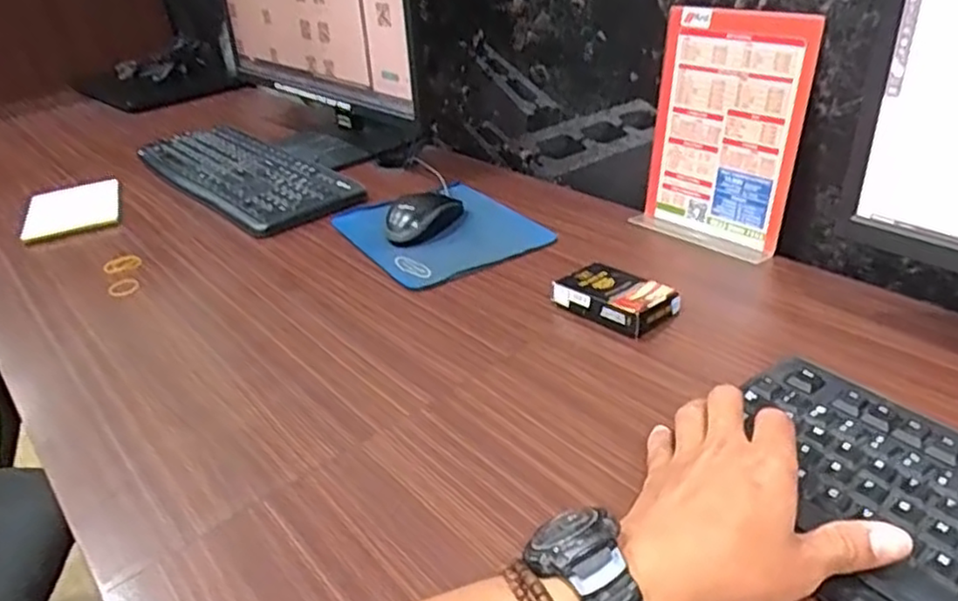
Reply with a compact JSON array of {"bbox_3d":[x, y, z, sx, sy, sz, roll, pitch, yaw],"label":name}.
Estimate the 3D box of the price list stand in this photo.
[{"bbox_3d":[0.229,-0.157,0.663,0.051,0.207,0.152,-28,37,-30],"label":"price list stand"}]

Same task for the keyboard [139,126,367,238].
[{"bbox_3d":[-0.322,-0.172,0.938,0.154,0.027,0.433,-29,38,-31],"label":"keyboard"}]

